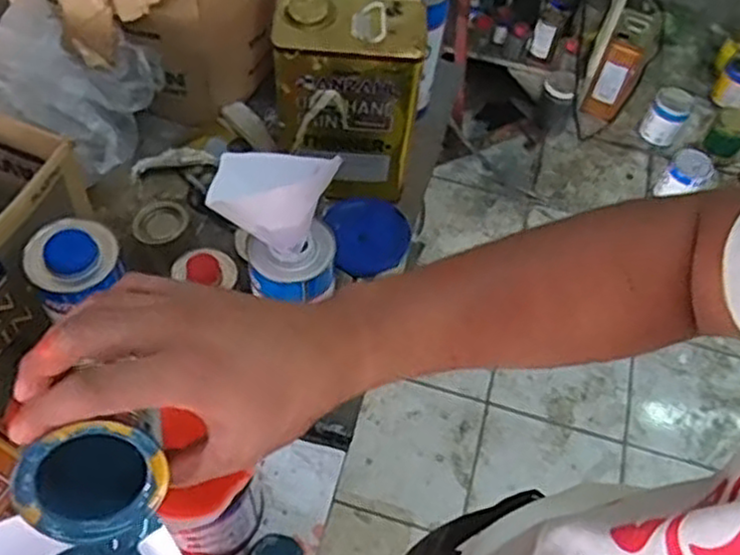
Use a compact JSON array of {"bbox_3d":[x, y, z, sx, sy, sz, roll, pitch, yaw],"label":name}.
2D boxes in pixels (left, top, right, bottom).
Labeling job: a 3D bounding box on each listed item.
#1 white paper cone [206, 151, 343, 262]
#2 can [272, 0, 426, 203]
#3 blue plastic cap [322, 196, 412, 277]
[{"bbox_3d":[-0.087,-0.080,0.673,0.114,0.081,0.089,6,55,-2],"label":"white paper cone"},{"bbox_3d":[-0.030,-0.217,0.898,0.162,0.229,0.115,4,55,-3],"label":"can"},{"bbox_3d":[0.000,-0.048,0.828,0.088,0.017,0.091,0,62,0],"label":"blue plastic cap"}]

